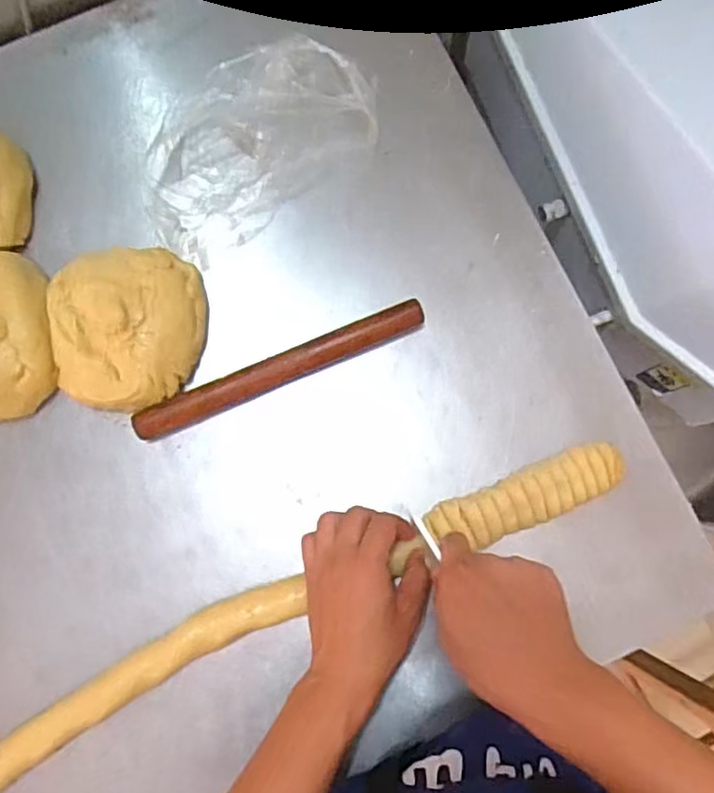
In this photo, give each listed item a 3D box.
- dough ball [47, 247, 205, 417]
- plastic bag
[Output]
[{"bbox_3d":[-0.207,-0.061,0.563,0.128,0.055,0.140,0,82,-1],"label":"dough ball"},{"bbox_3d":[-0.104,-0.249,0.585,0.240,0.065,0.150,-37,84,-5],"label":"plastic bag"}]

